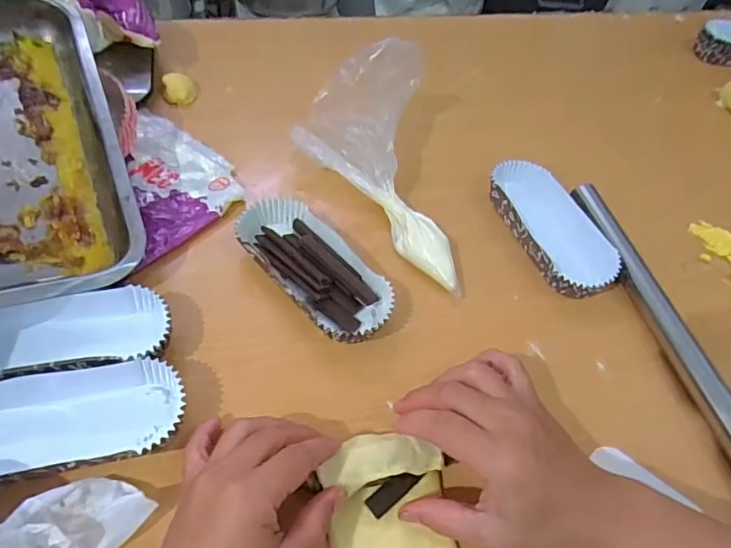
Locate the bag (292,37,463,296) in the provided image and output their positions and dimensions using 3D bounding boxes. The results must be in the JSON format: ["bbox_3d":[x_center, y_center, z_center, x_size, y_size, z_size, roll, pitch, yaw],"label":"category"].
[{"bbox_3d":[0.021,-0.094,0.459,0.132,0.071,0.242,-12,70,-14],"label":"bag"}]

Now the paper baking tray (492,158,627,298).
[{"bbox_3d":[0.163,-0.044,0.460,0.062,0.029,0.147,-17,56,-17],"label":"paper baking tray"}]

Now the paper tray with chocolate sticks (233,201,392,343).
[{"bbox_3d":[-0.045,-0.007,0.415,0.063,0.025,0.145,-32,62,-26],"label":"paper tray with chocolate sticks"}]

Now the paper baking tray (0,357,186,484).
[{"bbox_3d":[-0.190,0.092,0.319,0.146,0.024,0.061,-8,54,-11],"label":"paper baking tray"}]

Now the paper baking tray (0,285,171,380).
[{"bbox_3d":[-0.212,0.046,0.353,0.147,0.031,0.062,-9,55,-12],"label":"paper baking tray"}]

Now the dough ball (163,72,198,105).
[{"bbox_3d":[-0.195,-0.194,0.541,0.032,0.023,0.029,-8,54,-11],"label":"dough ball"}]

